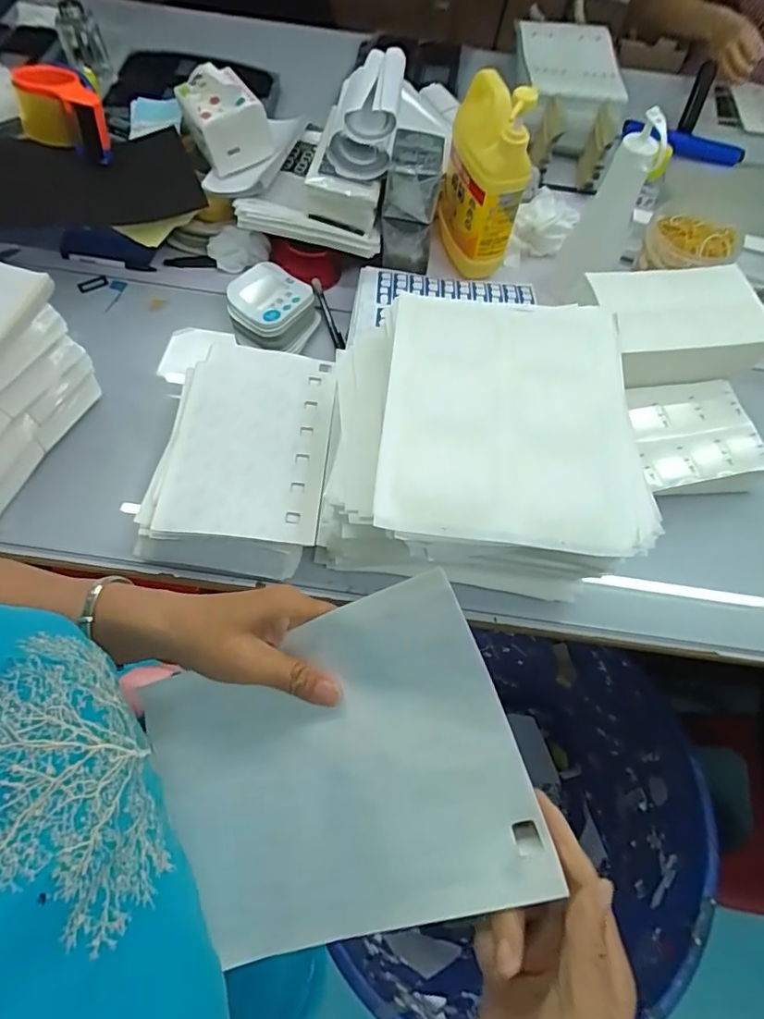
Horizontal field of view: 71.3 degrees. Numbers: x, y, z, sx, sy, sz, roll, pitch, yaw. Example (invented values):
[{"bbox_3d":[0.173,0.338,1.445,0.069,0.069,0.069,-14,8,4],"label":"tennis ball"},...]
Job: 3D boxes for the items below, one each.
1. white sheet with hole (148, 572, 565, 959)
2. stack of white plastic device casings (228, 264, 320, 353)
[{"bbox_3d":[-0.034,0.152,0.305,0.214,0.016,0.164,-23,73,13],"label":"white sheet with hole"},{"bbox_3d":[-0.145,-0.265,0.706,0.113,0.033,0.108,24,66,8],"label":"stack of white plastic device casings"}]

